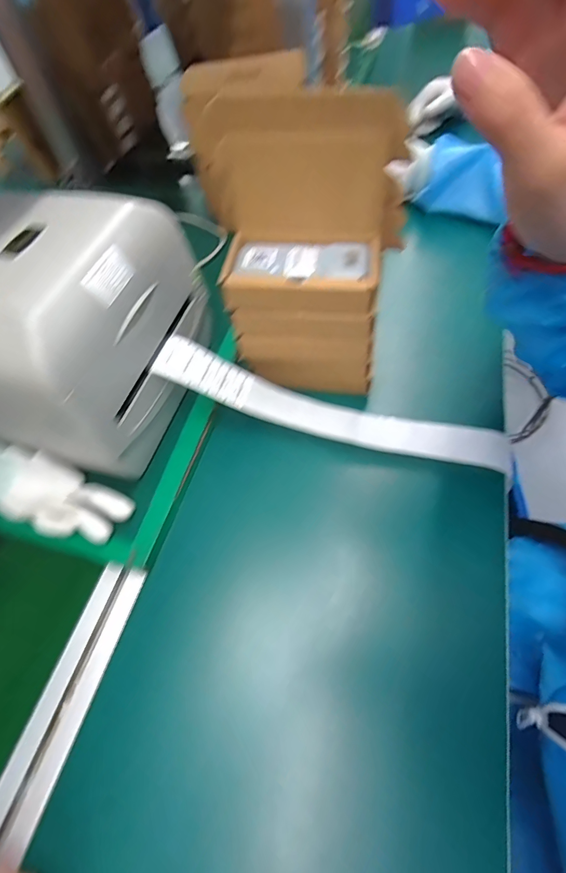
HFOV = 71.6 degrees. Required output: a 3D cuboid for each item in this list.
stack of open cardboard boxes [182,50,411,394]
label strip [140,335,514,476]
[{"bbox_3d":[0.008,-0.165,0.352,0.176,0.233,0.096,7,52,3],"label":"stack of open cardboard boxes"},{"bbox_3d":[0.051,-0.029,0.373,0.335,0.058,0.044,11,52,6],"label":"label strip"}]

